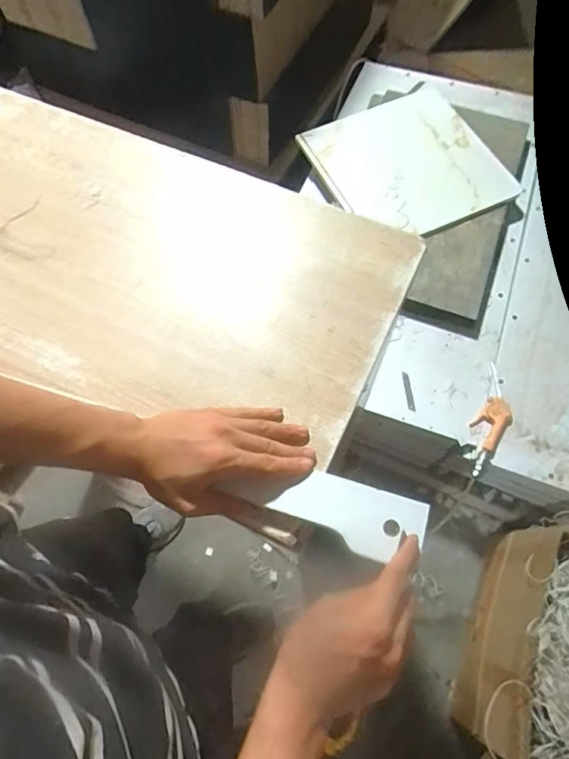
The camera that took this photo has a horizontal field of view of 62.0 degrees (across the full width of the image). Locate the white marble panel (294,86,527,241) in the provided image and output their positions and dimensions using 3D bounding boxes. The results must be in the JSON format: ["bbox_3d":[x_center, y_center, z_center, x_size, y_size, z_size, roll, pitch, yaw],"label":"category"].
[{"bbox_3d":[0.346,-0.586,1.296,0.450,0.032,0.452,-27,75,-11],"label":"white marble panel"}]

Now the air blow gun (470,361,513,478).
[{"bbox_3d":[0.465,0.090,1.060,0.077,0.024,0.264,24,70,11],"label":"air blow gun"}]

